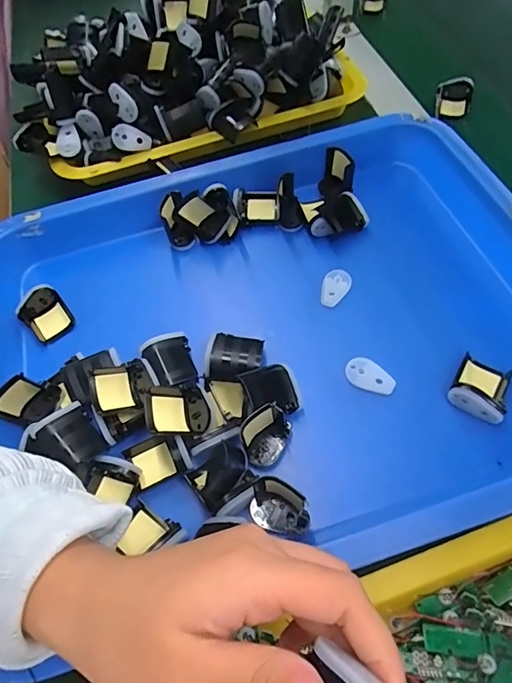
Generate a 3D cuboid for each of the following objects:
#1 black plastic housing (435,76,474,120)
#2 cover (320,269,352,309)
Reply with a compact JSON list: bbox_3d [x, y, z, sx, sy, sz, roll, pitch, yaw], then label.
[{"bbox_3d":[0.216,-0.264,0.492,0.036,0.015,0.046,5,91,11],"label":"black plastic housing"},{"bbox_3d":[0.065,-0.044,0.369,0.021,0.007,0.037,25,66,18],"label":"cover"}]

